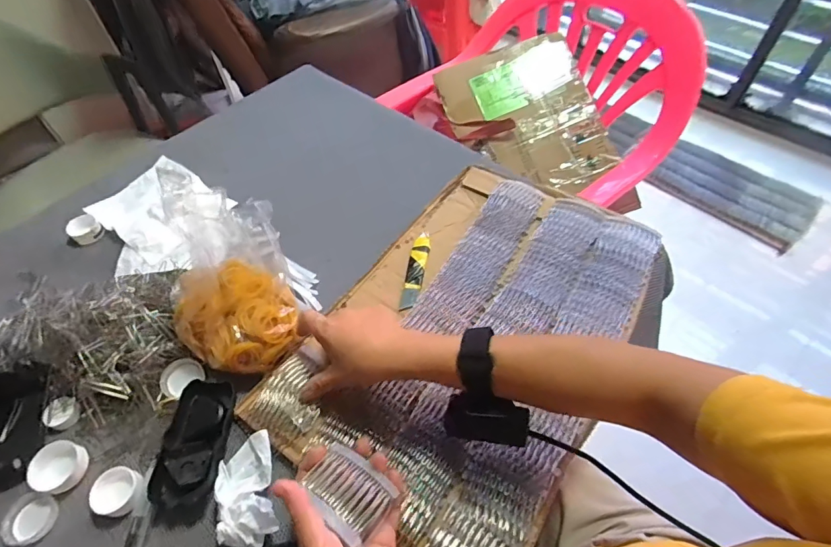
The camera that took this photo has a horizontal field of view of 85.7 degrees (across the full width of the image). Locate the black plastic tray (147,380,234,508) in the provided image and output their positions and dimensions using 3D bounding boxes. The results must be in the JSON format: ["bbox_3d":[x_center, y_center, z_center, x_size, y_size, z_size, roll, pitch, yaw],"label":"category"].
[{"bbox_3d":[-0.203,0.154,0.415,0.053,0.018,0.107,2,55,4],"label":"black plastic tray"}]

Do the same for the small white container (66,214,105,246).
[{"bbox_3d":[-0.442,-0.059,0.599,0.038,0.015,0.042,-39,62,-22],"label":"small white container"}]

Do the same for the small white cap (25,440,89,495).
[{"bbox_3d":[-0.334,0.180,0.419,0.046,0.015,0.044,-1,55,2],"label":"small white cap"}]

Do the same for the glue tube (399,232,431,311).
[{"bbox_3d":[0.001,-0.005,0.529,0.021,0.007,0.111,8,55,8],"label":"glue tube"}]

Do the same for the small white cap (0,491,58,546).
[{"bbox_3d":[-0.348,0.220,0.401,0.040,0.014,0.040,-1,55,2],"label":"small white cap"}]

